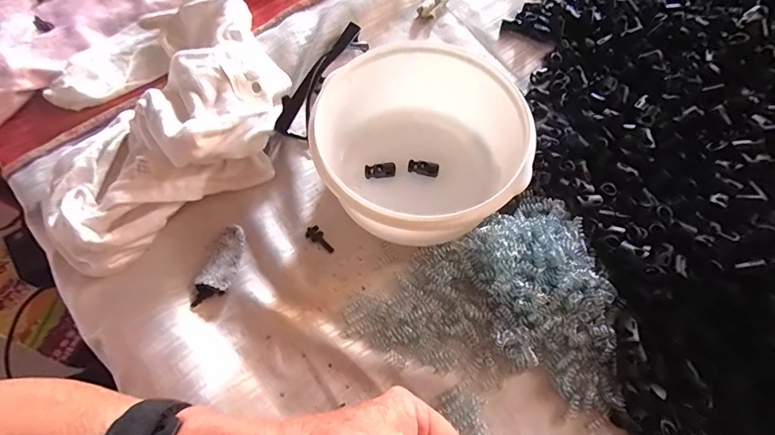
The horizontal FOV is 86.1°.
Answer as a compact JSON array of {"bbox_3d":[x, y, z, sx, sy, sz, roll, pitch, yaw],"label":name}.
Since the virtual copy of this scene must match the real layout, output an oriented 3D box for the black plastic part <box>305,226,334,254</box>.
[{"bbox_3d":[-0.056,0.018,0.344,0.012,0.004,0.029,-40,72,-17],"label":"black plastic part"}]

